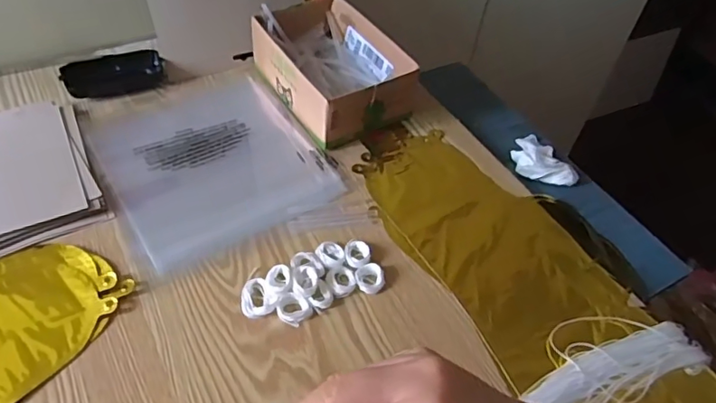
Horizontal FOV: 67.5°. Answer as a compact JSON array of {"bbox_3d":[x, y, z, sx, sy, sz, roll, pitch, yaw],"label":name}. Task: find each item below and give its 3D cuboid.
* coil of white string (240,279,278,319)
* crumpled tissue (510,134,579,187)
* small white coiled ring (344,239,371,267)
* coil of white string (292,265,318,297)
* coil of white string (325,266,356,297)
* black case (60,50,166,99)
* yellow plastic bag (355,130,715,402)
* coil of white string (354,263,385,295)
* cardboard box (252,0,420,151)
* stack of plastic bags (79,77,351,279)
[{"bbox_3d":[-0.086,0.082,0.462,0.030,0.009,0.037,-8,49,-13],"label":"coil of white string"},{"bbox_3d":[0.206,-0.049,0.614,0.057,0.019,0.086,-15,51,-18],"label":"crumpled tissue"},{"bbox_3d":[-0.001,0.049,0.499,0.024,0.008,0.031,3,48,-3],"label":"small white coiled ring"},{"bbox_3d":[-0.046,0.070,0.468,0.021,0.012,0.026,1,48,-5],"label":"coil of white string"},{"bbox_3d":[-0.015,0.072,0.480,0.026,0.006,0.029,-14,51,-18],"label":"coil of white string"},{"bbox_3d":[-0.286,-0.151,0.629,0.107,0.025,0.047,-22,54,-24],"label":"black case"},{"bbox_3d":[0.162,0.071,0.494,0.158,0.012,0.421,-23,54,-24],"label":"yellow plastic bag"},{"bbox_3d":[0.011,0.069,0.482,0.026,0.009,0.027,3,48,-3],"label":"coil of white string"},{"bbox_3d":[-0.034,-0.162,0.647,0.131,0.071,0.190,-24,55,-25],"label":"cardboard box"},{"bbox_3d":[-0.161,-0.051,0.583,0.216,0.007,0.246,-26,56,-26],"label":"stack of plastic bags"}]

